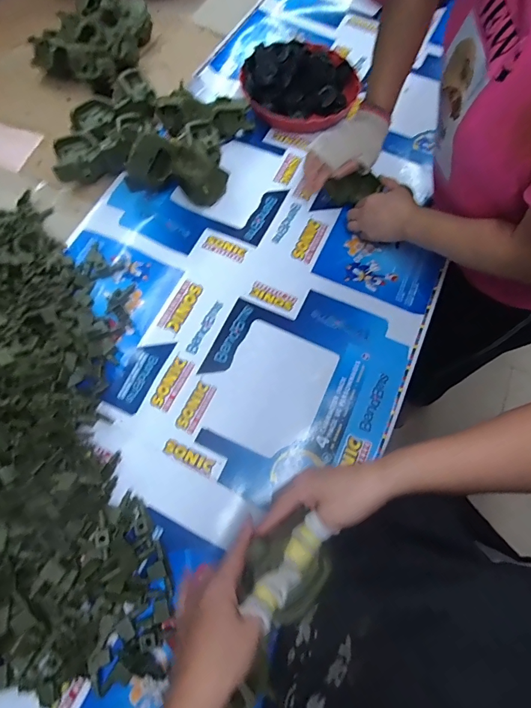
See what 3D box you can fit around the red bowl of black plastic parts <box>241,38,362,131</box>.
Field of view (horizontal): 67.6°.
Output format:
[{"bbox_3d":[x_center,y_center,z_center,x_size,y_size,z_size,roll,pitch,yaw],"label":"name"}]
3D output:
[{"bbox_3d":[0.073,-0.551,0.805,0.229,0.060,0.219,-1,68,3],"label":"red bowl of black plastic parts"}]

